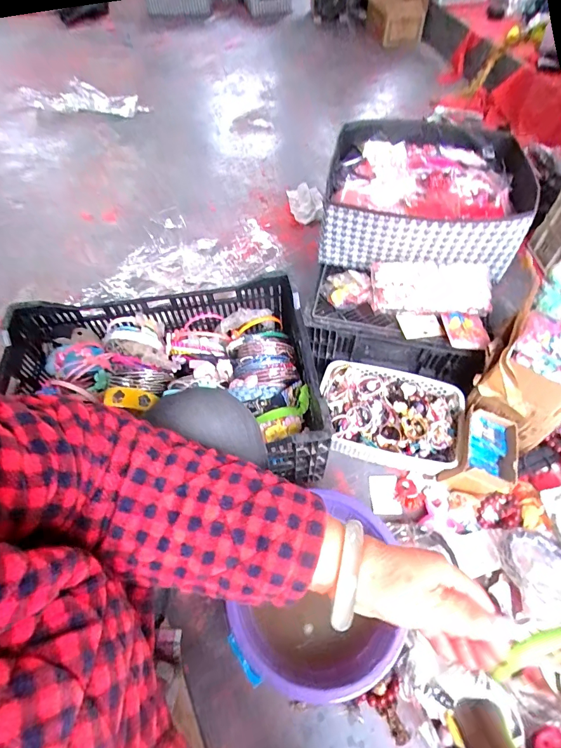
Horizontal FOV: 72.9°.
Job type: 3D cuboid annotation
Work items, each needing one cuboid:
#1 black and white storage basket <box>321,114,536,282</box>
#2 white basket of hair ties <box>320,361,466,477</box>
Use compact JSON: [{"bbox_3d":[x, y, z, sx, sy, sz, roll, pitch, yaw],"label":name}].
[{"bbox_3d":[0.308,-0.398,0.849,0.399,0.155,0.366,6,57,6],"label":"black and white storage basket"},{"bbox_3d":[0.230,0.092,0.824,0.290,0.107,0.205,10,58,8],"label":"white basket of hair ties"}]

